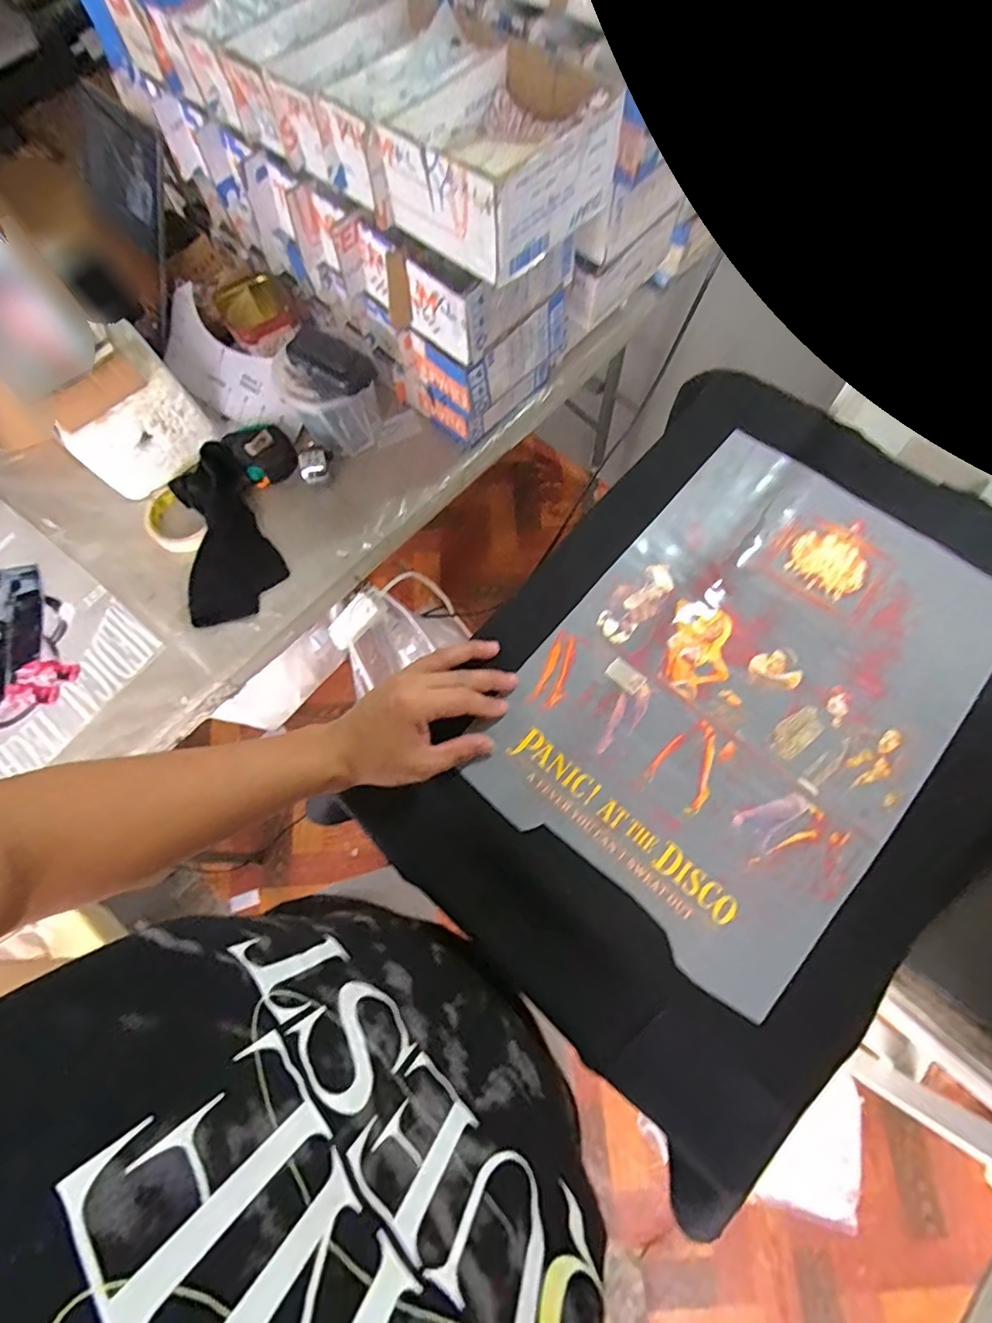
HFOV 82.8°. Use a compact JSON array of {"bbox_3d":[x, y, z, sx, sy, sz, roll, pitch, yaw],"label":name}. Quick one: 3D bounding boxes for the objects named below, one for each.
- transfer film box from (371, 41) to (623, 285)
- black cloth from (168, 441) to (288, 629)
[{"bbox_3d":[0.008,-0.419,0.470,0.133,0.075,0.167,39,77,15],"label":"transfer film box"},{"bbox_3d":[-0.329,-0.158,0.679,0.115,0.034,0.226,-17,71,-3],"label":"black cloth"}]

